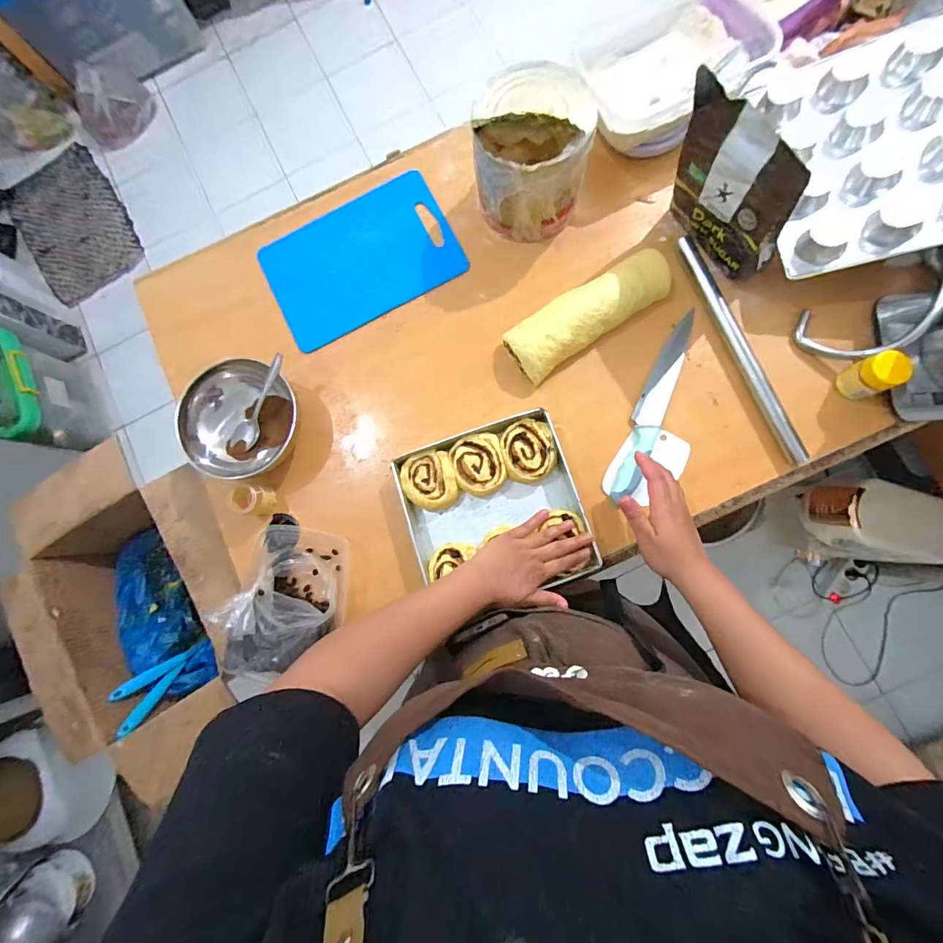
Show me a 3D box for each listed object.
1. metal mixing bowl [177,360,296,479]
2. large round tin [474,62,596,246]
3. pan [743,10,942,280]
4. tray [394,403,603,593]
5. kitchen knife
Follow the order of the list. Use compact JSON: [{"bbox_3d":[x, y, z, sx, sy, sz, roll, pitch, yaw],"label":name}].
[{"bbox_3d":[-0.335,-0.072,0.597,0.146,0.088,0.159,-1,83,4],"label":"metal mixing bowl"},{"bbox_3d":[0.082,-0.434,0.571,0.143,0.144,0.145,-1,83,4],"label":"large round tin"},{"bbox_3d":[0.546,-0.417,0.518,0.293,0.036,0.290,-7,80,21],"label":"pan"},{"bbox_3d":[0.029,0.057,0.582,0.231,0.043,0.226,-18,82,2],"label":"tray"},{"bbox_3d":[0.257,-0.091,0.588,0.039,0.013,0.285,22,83,7],"label":"kitchen knife"}]

